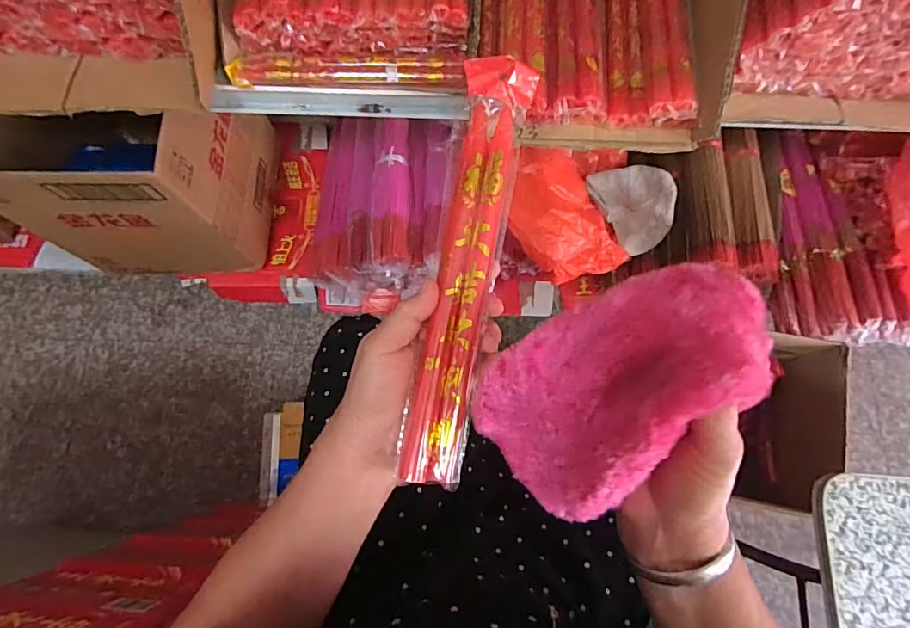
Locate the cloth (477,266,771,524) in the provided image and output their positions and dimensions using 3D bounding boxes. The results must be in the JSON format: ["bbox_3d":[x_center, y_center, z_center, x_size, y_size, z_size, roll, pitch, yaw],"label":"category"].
[{"bbox_3d":[0.075,0.043,0.251,0.055,0.163,0.095,-15,65,-50],"label":"cloth"}]

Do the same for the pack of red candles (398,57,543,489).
[{"bbox_3d":[0.009,-0.033,0.319,0.042,0.016,0.282,10,84,2],"label":"pack of red candles"}]

